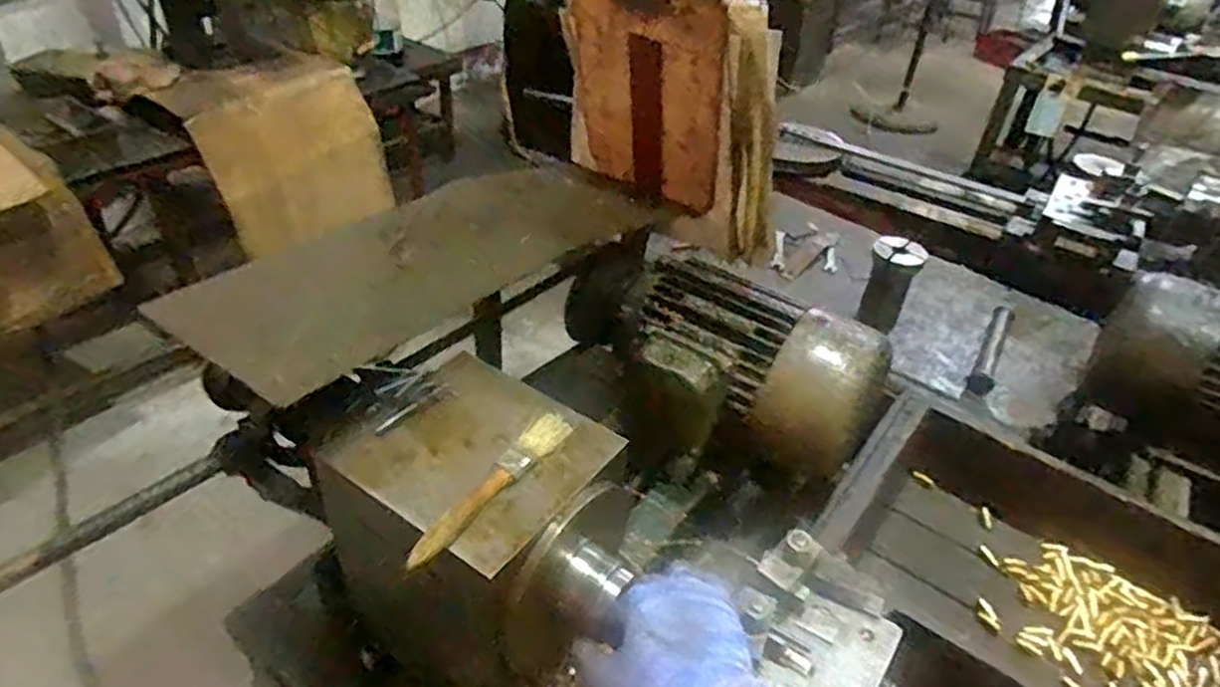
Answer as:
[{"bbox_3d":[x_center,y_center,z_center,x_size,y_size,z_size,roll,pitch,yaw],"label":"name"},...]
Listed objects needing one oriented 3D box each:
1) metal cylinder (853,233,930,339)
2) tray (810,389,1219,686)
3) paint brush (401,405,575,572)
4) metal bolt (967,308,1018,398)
[{"bbox_3d":[0.369,-0.078,0.991,0.065,0.107,0.067,23,40,21],"label":"metal cylinder"},{"bbox_3d":[0.422,0.255,0.731,0.416,0.130,0.378,27,42,26],"label":"tray"},{"bbox_3d":[-0.082,0.095,0.513,0.027,0.014,0.152,27,42,26],"label":"paint brush"},{"bbox_3d":[0.496,0.006,0.969,0.029,0.024,0.188,24,41,22],"label":"metal bolt"}]

